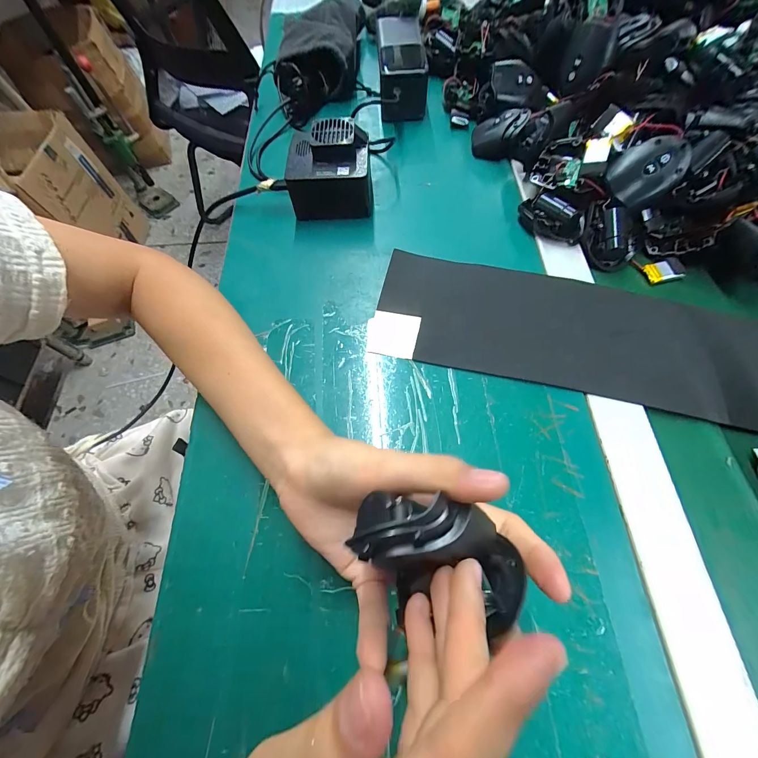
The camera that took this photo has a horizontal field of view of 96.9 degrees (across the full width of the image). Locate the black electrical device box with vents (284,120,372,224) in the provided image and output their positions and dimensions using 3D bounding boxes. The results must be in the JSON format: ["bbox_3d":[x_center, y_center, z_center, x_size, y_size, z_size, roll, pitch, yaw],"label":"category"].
[{"bbox_3d":[-0.049,-0.206,0.335,0.077,0.063,0.068,-2,65,1],"label":"black electrical device box with vents"}]

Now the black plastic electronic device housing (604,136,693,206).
[{"bbox_3d":[0.236,-0.182,0.295,0.061,0.018,0.049,-12,98,22],"label":"black plastic electronic device housing"}]

